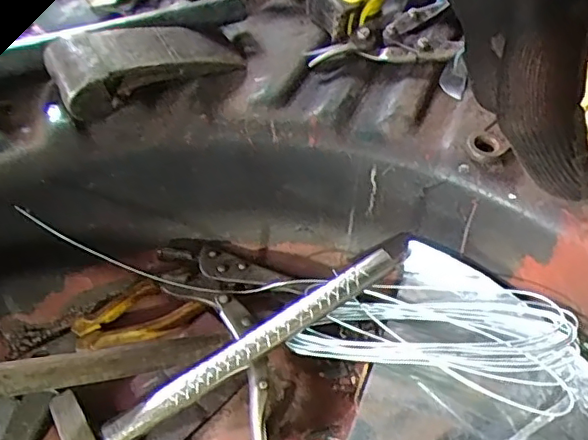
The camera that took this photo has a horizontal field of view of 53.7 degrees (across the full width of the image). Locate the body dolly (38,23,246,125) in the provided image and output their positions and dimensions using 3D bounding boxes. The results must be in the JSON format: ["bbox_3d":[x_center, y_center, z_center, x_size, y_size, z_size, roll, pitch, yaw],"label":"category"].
[{"bbox_3d":[-0.124,-0.138,0.487,0.152,0.037,0.067,-24,54,-24],"label":"body dolly"}]

